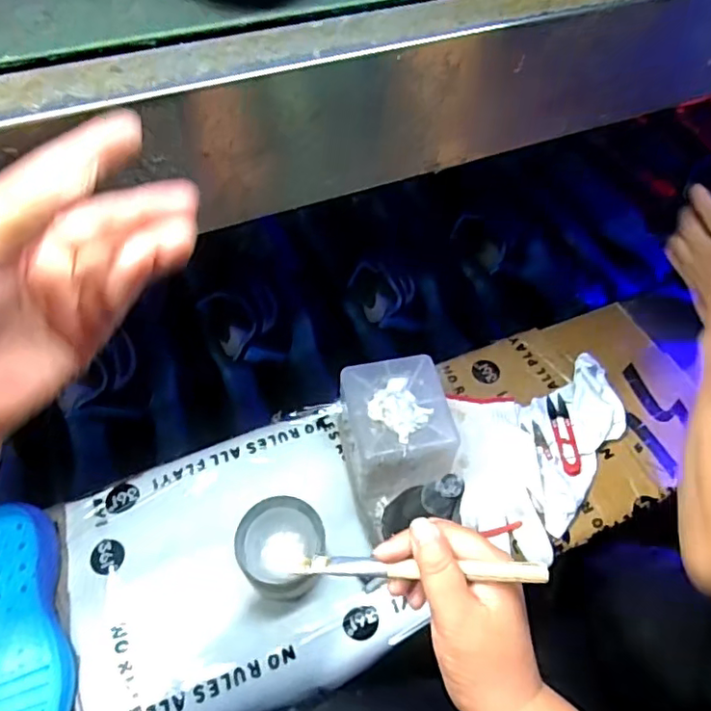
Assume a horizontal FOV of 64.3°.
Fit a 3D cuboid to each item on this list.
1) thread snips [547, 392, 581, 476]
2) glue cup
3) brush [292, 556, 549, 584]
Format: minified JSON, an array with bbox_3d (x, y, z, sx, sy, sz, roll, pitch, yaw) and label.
[{"bbox_3d":[0.233,0.087,0.632,0.023,0.010,0.100,3,55,-1],"label":"thread snips"},{"bbox_3d":[-0.070,0.182,0.534,0.075,0.056,0.079,1,55,-2],"label":"glue cup"},{"bbox_3d":[0.036,0.129,0.340,0.152,0.007,0.010,-6,53,20],"label":"brush"}]

